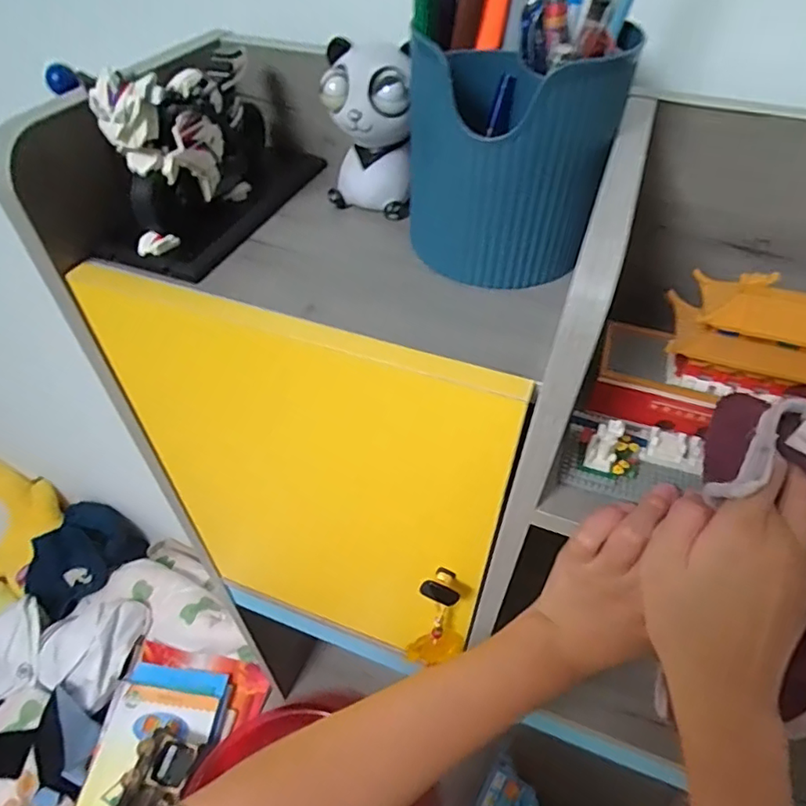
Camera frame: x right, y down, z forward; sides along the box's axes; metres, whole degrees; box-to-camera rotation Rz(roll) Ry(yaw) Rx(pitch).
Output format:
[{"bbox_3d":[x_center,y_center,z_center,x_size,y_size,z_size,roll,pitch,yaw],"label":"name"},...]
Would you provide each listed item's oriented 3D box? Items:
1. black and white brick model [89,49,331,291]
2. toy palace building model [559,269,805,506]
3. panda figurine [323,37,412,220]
[{"bbox_3d":[-0.125,-0.170,0.362,0.069,0.094,0.176,17,49,15],"label":"black and white brick model"},{"bbox_3d":[0.224,0.011,0.302,0.231,0.101,0.112,20,50,17],"label":"toy palace building model"},{"bbox_3d":[-0.022,-0.184,0.370,0.055,0.094,0.055,1,47,0],"label":"panda figurine"}]

